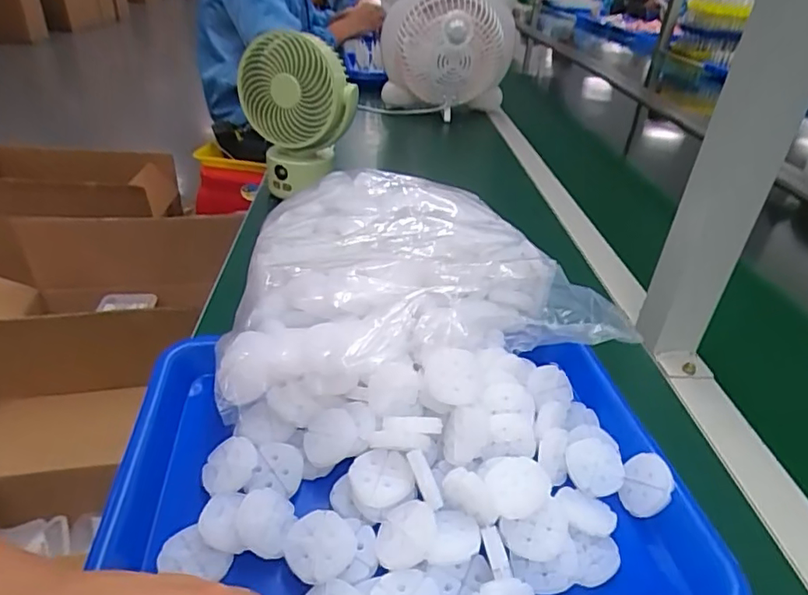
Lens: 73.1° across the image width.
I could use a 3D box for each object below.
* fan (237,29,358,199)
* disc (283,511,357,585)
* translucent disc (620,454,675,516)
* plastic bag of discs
[{"bbox_3d":[-0.131,-0.231,0.678,0.122,0.181,0.092,16,36,16],"label":"fan"},{"bbox_3d":[-0.045,0.132,0.293,0.036,0.008,0.035,3,34,-2],"label":"disc"},{"bbox_3d":[0.150,0.115,0.337,0.030,0.007,0.037,-17,48,46],"label":"translucent disc"},{"bbox_3d":[-0.008,-0.039,0.483,0.271,0.088,0.315,-2,35,-10],"label":"plastic bag of discs"}]

